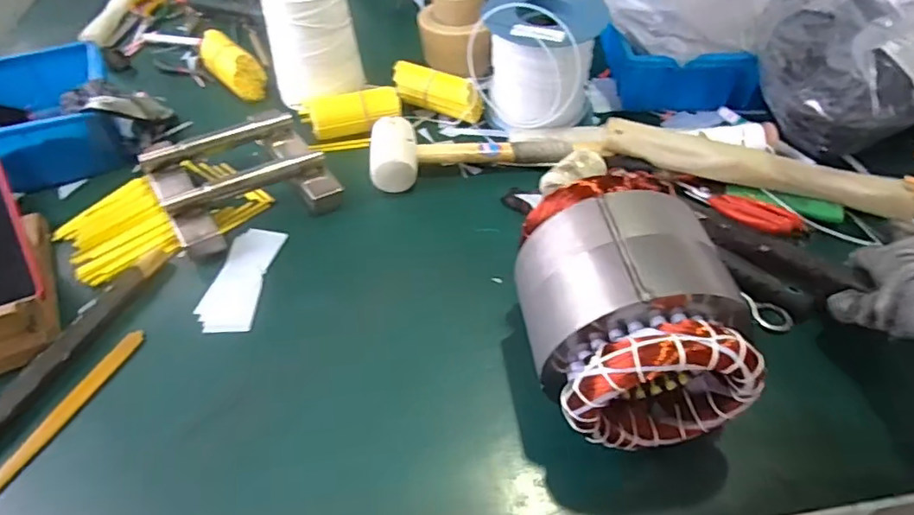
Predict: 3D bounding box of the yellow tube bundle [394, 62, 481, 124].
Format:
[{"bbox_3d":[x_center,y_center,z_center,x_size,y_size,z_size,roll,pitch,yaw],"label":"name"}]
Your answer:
[{"bbox_3d":[-0.028,-0.228,0.747,0.134,0.048,0.043,24,51,5],"label":"yellow tube bundle"}]

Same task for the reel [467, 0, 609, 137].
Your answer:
[{"bbox_3d":[0.112,-0.263,0.720,0.151,0.145,0.161,25,53,22],"label":"reel"}]

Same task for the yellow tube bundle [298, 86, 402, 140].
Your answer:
[{"bbox_3d":[-0.138,-0.193,0.719,0.129,0.043,0.045,-16,49,-12],"label":"yellow tube bundle"}]

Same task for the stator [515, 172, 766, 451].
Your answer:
[{"bbox_3d":[0.128,0.043,0.433,0.140,0.152,0.178,-7,48,-5],"label":"stator"}]

